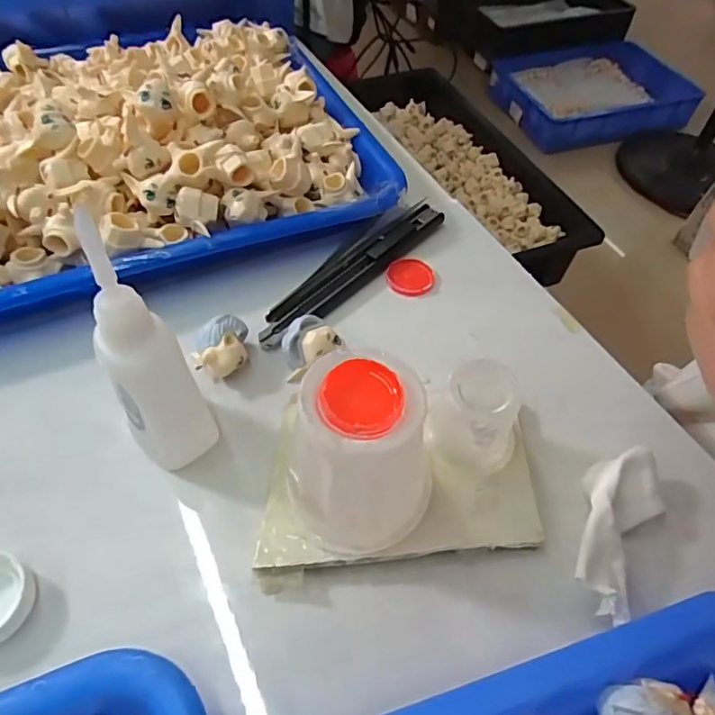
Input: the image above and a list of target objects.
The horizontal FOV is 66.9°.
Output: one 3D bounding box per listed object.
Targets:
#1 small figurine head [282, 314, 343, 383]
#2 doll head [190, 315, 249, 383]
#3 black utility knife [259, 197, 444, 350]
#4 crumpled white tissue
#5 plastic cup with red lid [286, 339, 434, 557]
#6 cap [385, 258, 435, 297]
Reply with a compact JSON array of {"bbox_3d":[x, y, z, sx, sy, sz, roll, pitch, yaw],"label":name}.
[{"bbox_3d":[-0.022,-0.006,0.251,0.025,0.021,0.022,-6,54,-8],"label":"small figurine head"},{"bbox_3d":[-0.061,-0.002,0.247,0.022,0.023,0.025,-5,54,-7],"label":"doll head"},{"bbox_3d":[-0.002,-0.049,0.294,0.024,0.008,0.135,38,60,22],"label":"black utility knife"},{"bbox_3d":[0.096,0.063,0.204,0.027,0.022,0.063,32,58,19],"label":"crumpled white tissue"},{"bbox_3d":[0.001,0.037,0.189,0.045,0.074,0.043,2,53,-2],"label":"plastic cup with red lid"},{"bbox_3d":[0.029,-0.044,0.296,0.026,0.004,0.026,2,53,-2],"label":"cap"}]

